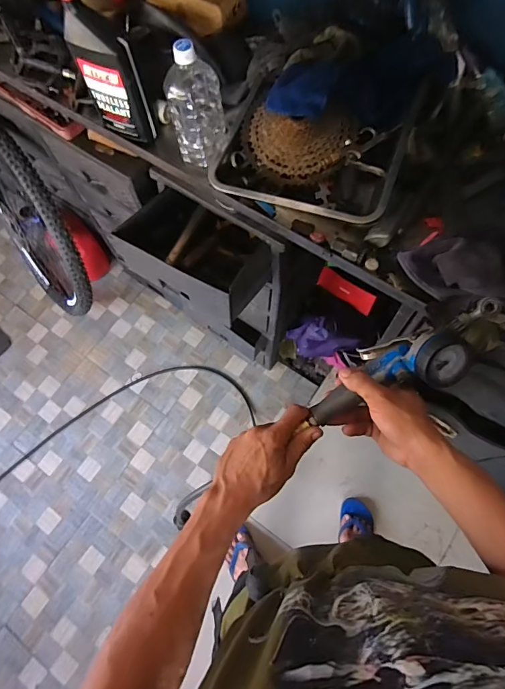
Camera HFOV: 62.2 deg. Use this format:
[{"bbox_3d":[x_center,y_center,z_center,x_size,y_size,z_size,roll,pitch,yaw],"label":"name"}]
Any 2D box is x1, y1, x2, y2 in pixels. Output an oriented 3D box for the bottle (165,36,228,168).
[{"bbox_3d":[-0.093,-0.391,0.709,0.086,0.213,0.084,-7,70,1],"label":"bottle"}]

